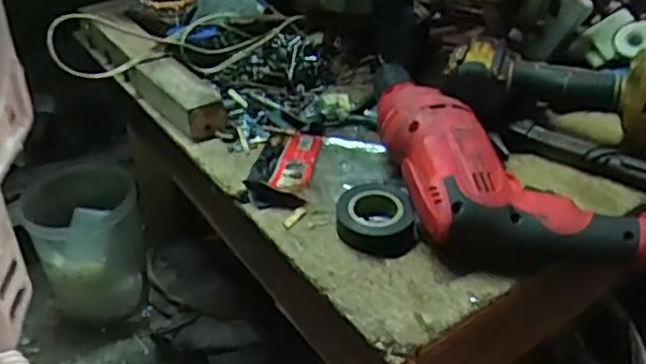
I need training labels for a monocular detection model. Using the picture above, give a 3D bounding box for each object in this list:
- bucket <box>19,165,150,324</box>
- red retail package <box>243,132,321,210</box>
[{"bbox_3d":[-0.300,0.087,0.834,0.130,0.184,0.125,-1,38,1],"label":"bucket"},{"bbox_3d":[-0.033,-0.018,0.552,0.049,0.019,0.098,3,38,7],"label":"red retail package"}]

